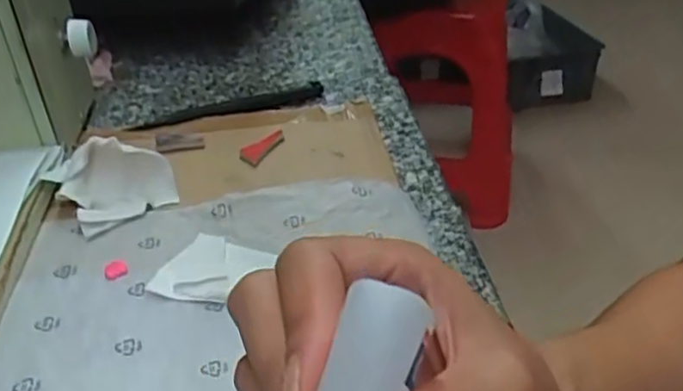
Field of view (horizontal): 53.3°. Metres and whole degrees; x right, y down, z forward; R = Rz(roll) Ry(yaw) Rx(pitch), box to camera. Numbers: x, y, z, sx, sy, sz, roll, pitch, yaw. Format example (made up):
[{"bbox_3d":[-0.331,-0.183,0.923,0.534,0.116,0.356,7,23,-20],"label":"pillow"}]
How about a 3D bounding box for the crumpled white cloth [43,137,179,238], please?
[{"bbox_3d":[-0.137,-0.014,0.405,0.060,0.034,0.053,-24,41,-29],"label":"crumpled white cloth"}]

